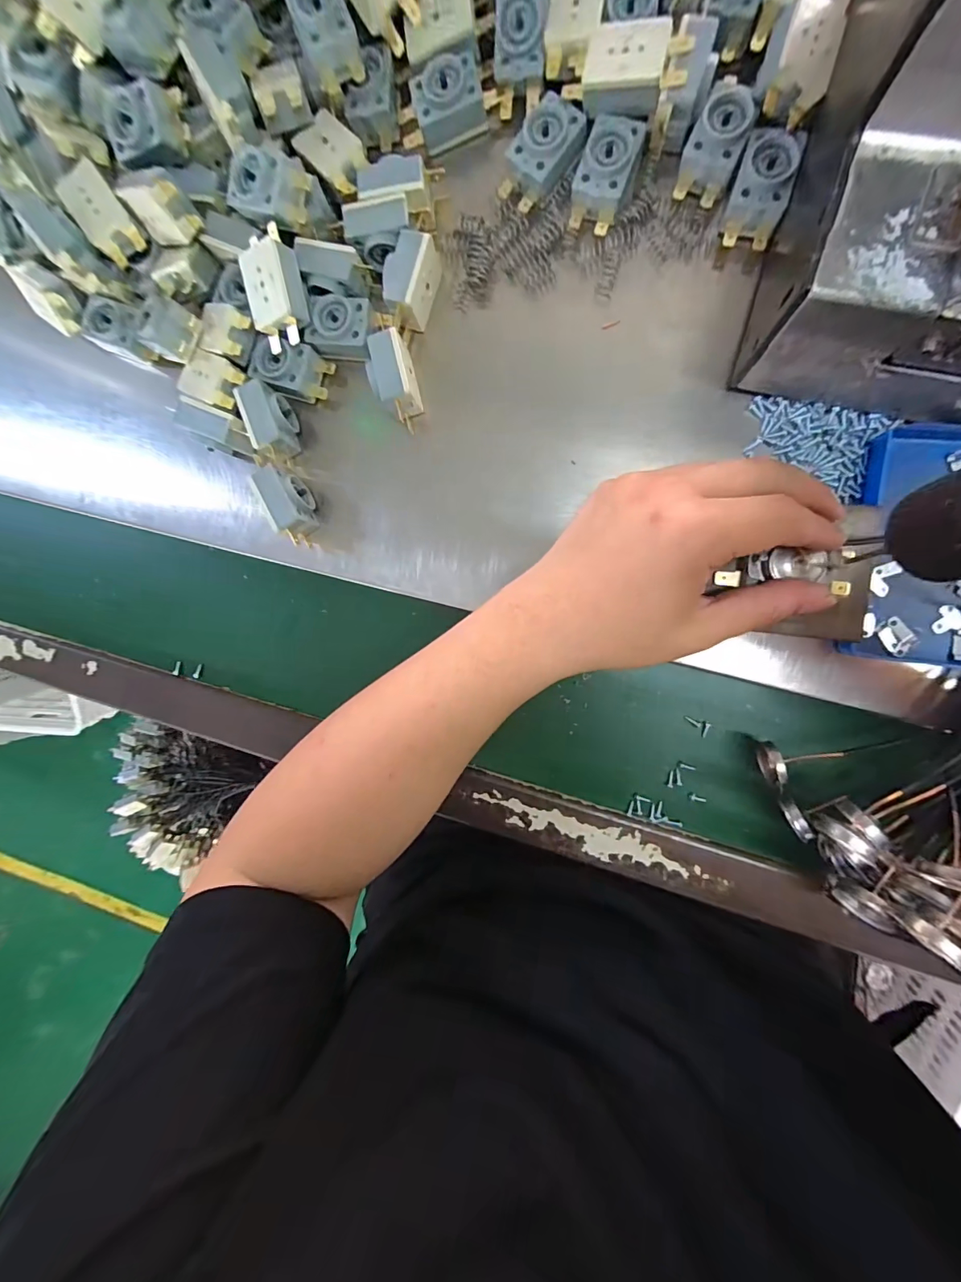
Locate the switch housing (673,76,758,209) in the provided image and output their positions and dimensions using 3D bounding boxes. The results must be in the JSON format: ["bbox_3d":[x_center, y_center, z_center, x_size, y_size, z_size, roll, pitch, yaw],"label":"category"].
[{"bbox_3d":[0.117,-0.247,0.230,0.026,0.019,0.041,22,99,1],"label":"switch housing"}]

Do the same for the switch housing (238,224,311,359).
[{"bbox_3d":[-0.115,-0.196,0.255,0.029,0.017,0.056,-7,110,19],"label":"switch housing"}]

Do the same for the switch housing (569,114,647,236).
[{"bbox_3d":[0.064,-0.242,0.238,0.027,0.016,0.041,24,99,8],"label":"switch housing"}]

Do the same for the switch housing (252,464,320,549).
[{"bbox_3d":[-0.114,-0.081,0.277,0.020,0.035,0.044,-18,91,12],"label":"switch housing"}]

